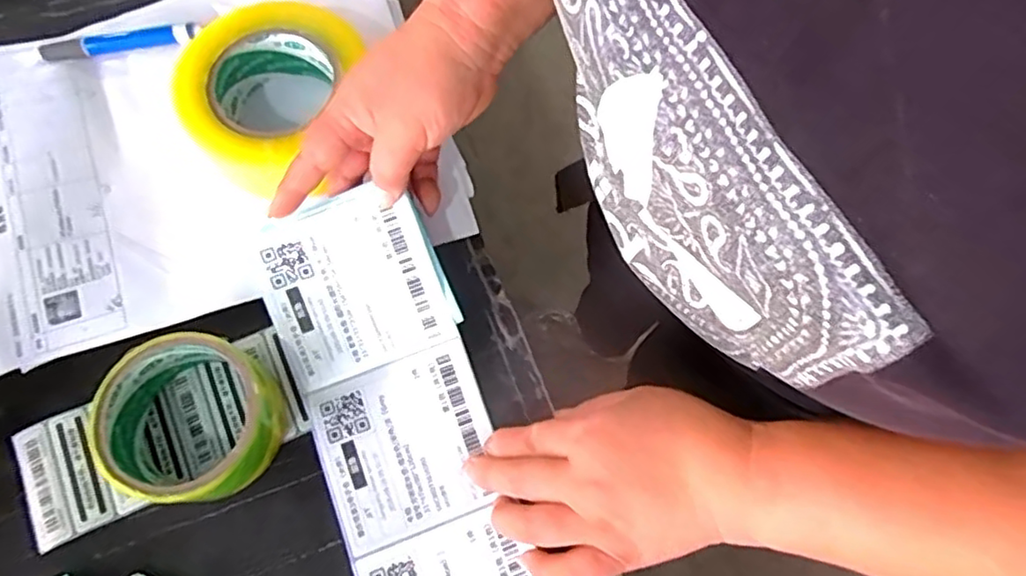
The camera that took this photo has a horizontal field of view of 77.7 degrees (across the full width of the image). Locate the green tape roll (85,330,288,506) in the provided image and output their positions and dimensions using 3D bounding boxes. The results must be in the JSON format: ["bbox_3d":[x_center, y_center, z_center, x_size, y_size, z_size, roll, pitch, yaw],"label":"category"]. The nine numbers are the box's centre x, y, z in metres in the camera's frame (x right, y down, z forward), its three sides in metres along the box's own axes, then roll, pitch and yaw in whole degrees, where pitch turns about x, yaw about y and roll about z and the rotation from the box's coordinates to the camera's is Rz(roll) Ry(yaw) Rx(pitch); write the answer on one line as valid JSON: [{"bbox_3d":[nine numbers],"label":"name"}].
[{"bbox_3d":[-0.181,0.075,0.363,0.091,0.045,0.089,0,69,-1],"label":"green tape roll"}]

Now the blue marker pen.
[{"bbox_3d":[-0.282,-0.176,0.457,0.104,0.015,0.014,-12,70,-5],"label":"blue marker pen"}]

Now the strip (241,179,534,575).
[{"bbox_3d":[-0.047,0.136,0.360,0.103,0.033,0.389,-19,78,-8],"label":"strip"}]

